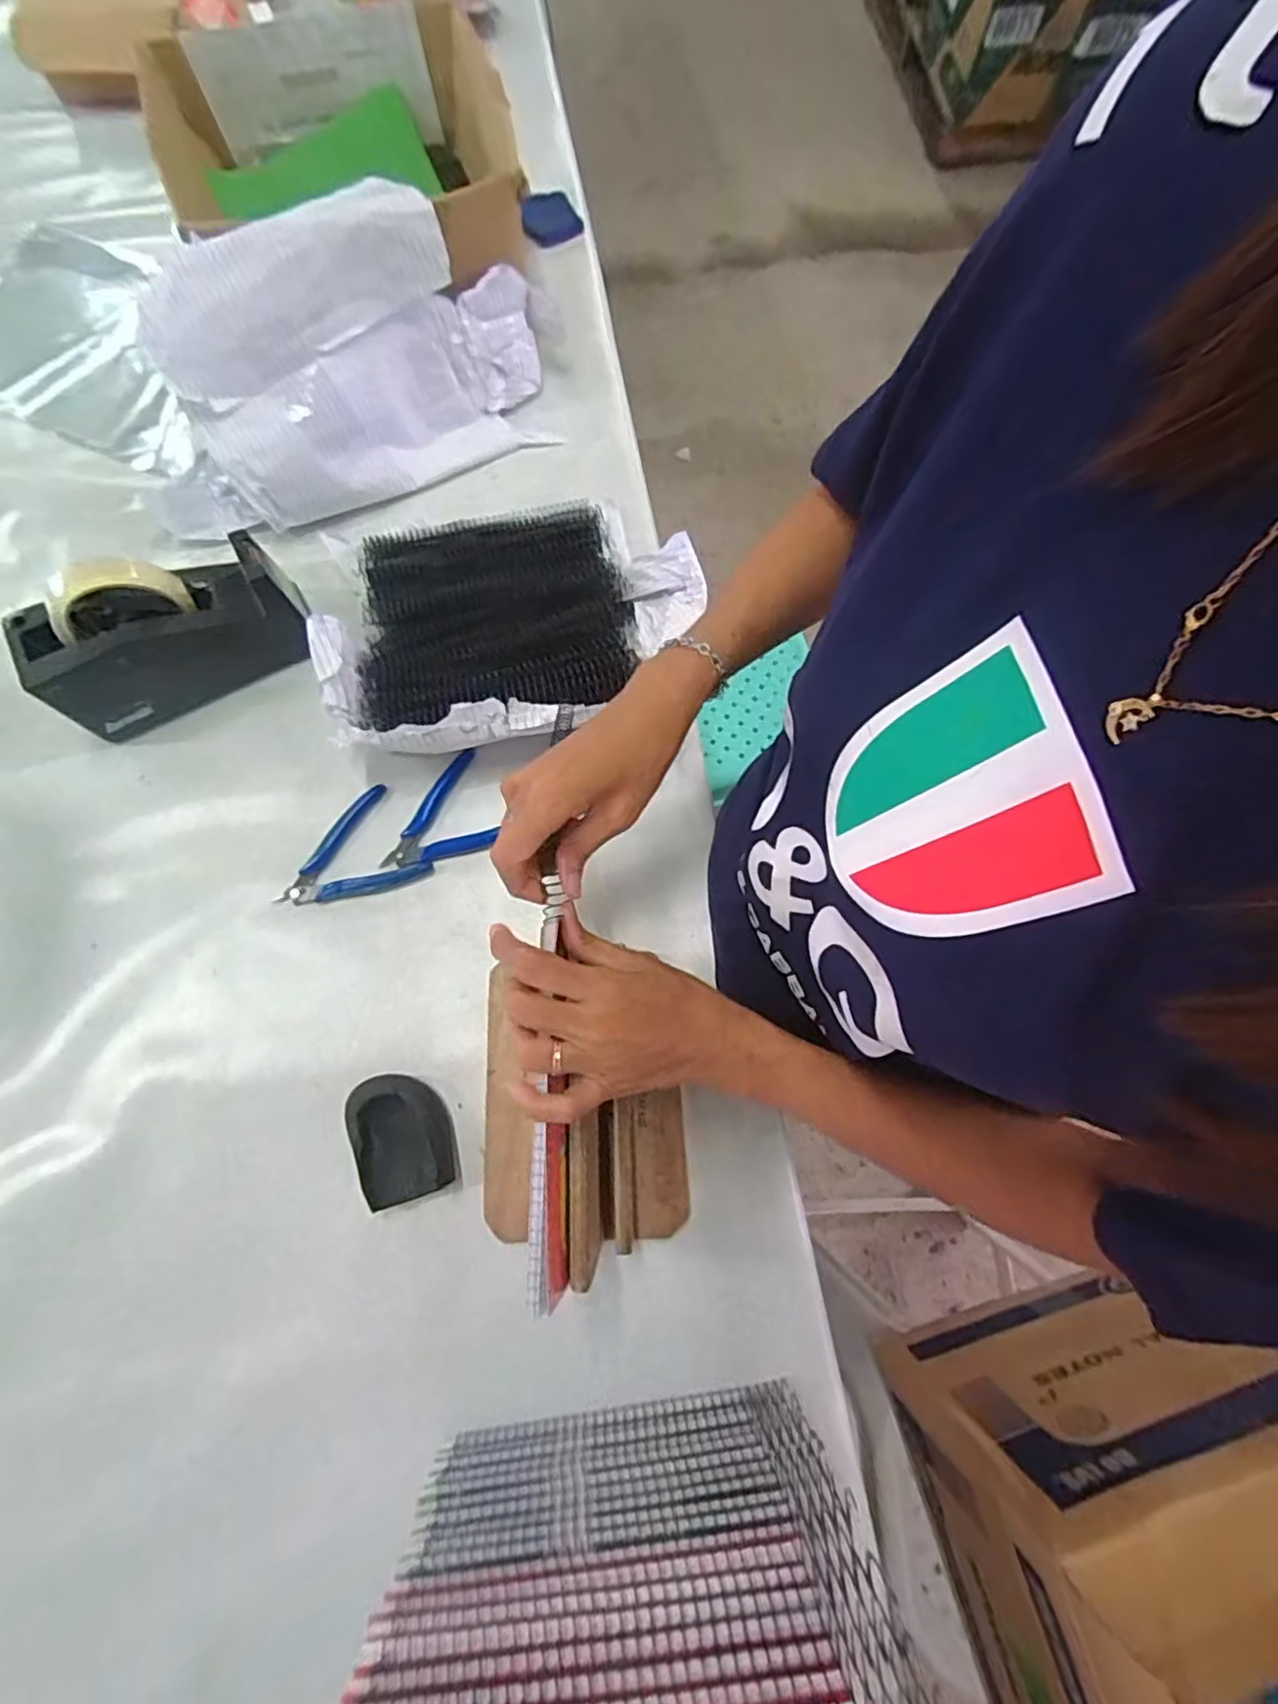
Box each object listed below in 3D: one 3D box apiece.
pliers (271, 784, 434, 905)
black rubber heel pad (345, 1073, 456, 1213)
[{"bbox_3d":[-0.247,0.010,0.555,0.119,0.006,0.090,-34,76,-9],"label":"pliers"},{"bbox_3d":[-0.170,0.203,0.476,0.064,0.021,0.085,-21,74,-6],"label":"black rubber heel pad"}]

